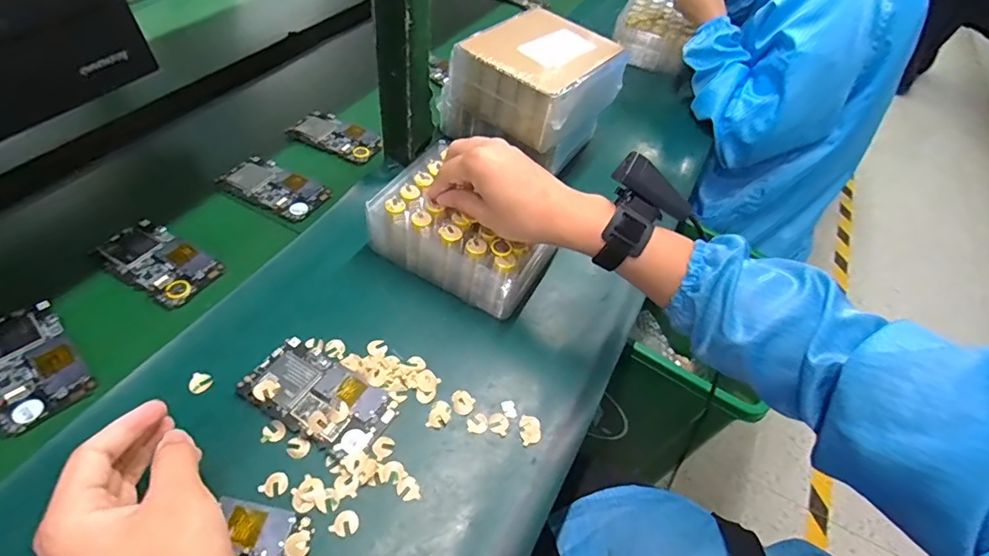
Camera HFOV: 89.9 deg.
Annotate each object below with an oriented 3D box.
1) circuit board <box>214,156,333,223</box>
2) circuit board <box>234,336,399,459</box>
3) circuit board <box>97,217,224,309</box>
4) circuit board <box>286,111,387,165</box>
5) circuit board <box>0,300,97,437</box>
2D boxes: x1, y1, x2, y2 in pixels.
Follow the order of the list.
[{"bbox_3d":[-0.265,-0.110,0.592,0.125,0.006,0.067,25,51,15],"label":"circuit board"},{"bbox_3d":[-0.149,0.101,0.424,0.123,0.011,0.065,25,51,15],"label":"circuit board"},{"bbox_3d":[-0.343,-0.020,0.506,0.117,0.005,0.063,26,52,16],"label":"circuit board"},{"bbox_3d":[-0.213,-0.192,0.671,0.123,0.010,0.068,26,52,16],"label":"circuit board"},{"bbox_3d":[-0.397,0.068,0.420,0.063,0.011,0.119,-35,61,-30],"label":"circuit board"}]

